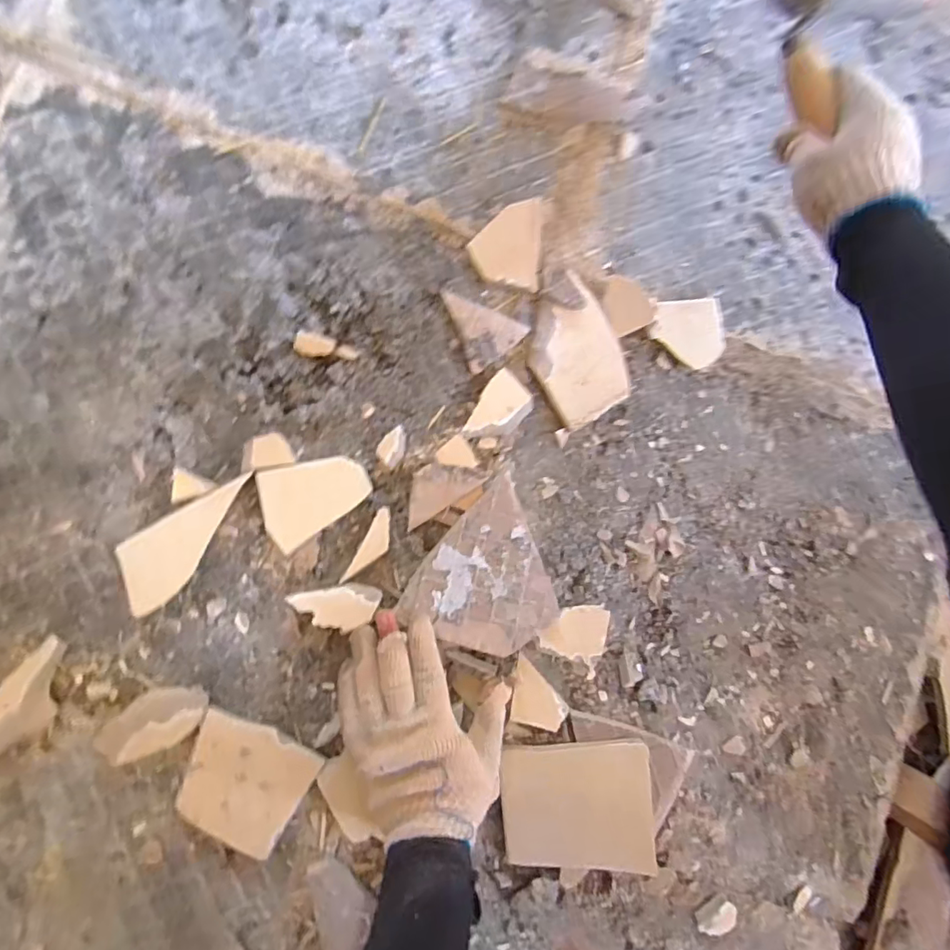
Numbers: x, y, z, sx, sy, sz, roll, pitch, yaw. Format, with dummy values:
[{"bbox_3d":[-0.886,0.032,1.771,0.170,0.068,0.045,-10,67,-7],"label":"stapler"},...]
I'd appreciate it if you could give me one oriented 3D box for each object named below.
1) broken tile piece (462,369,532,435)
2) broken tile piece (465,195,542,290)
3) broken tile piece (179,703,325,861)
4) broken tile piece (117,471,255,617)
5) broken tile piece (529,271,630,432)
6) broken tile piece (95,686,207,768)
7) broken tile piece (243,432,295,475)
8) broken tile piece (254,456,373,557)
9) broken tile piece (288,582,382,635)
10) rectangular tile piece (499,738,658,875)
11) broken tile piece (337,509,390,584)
[{"bbox_3d":[0.022,-0.061,0.499,0.044,0.009,0.069,40,82,-3],"label":"broken tile piece"},{"bbox_3d":[0.031,-0.222,0.511,0.066,0.016,0.088,7,85,-7],"label":"broken tile piece"},{"bbox_3d":[-0.194,0.255,0.446,0.103,0.018,0.090,34,83,-4],"label":"broken tile piece"},{"bbox_3d":[-0.242,0.058,0.457,0.131,0.008,0.059,-35,91,-8],"label":"broken tile piece"},{"bbox_3d":[0.097,-0.114,0.510,0.084,0.018,0.121,-26,90,-8],"label":"broken tile piece"},{"bbox_3d":[-0.269,0.207,0.447,0.090,0.010,0.047,-24,89,-8],"label":"broken tile piece"},{"bbox_3d":[-0.184,-0.021,0.470,0.042,0.012,0.031,-14,88,-8],"label":"broken tile piece"},{"bbox_3d":[-0.138,0.023,0.471,0.091,0.013,0.069,-12,88,-8],"label":"broken tile piece"},{"bbox_3d":[-0.120,0.116,0.467,0.074,0.014,0.038,-9,87,-8],"label":"broken tile piece"},{"bbox_3d":[0.093,0.300,0.482,0.132,0.008,0.109,-5,84,1],"label":"rectangular tile piece"},{"bbox_3d":[-0.092,0.066,0.479,0.022,0.009,0.072,29,83,-4],"label":"broken tile piece"}]

